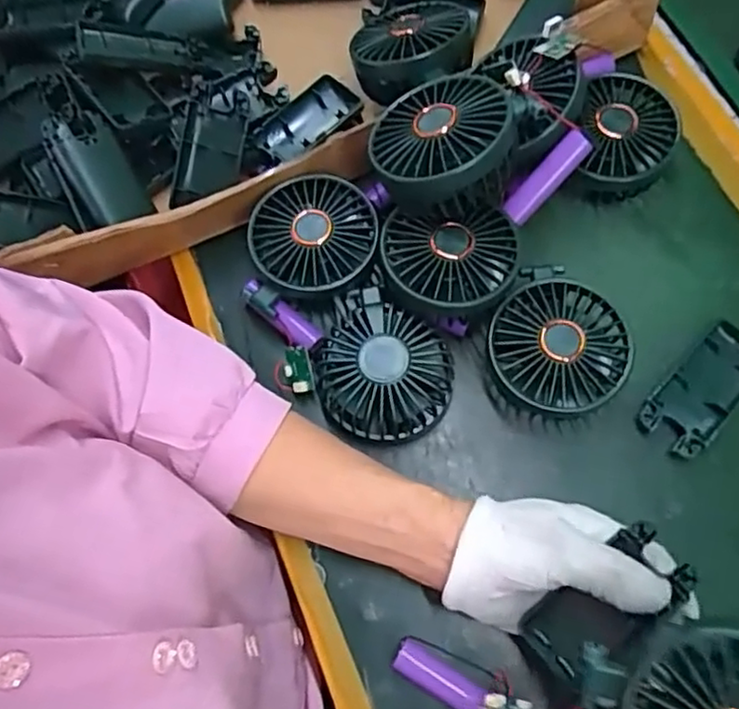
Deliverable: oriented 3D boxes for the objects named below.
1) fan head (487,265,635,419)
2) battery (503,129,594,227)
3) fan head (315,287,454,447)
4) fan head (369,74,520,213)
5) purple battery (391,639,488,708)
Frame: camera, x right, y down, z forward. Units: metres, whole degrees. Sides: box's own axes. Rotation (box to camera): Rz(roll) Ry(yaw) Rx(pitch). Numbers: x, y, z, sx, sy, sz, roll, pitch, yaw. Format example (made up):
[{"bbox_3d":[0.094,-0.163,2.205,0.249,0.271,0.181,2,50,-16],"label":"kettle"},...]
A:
[{"bbox_3d":[0.121,-0.004,0.428,0.086,0.045,0.096,28,72,11],"label":"fan head"},{"bbox_3d":[0.113,-0.115,0.426,0.019,0.015,0.065,47,111,17],"label":"battery"},{"bbox_3d":[0.010,0.007,0.428,0.087,0.047,0.095,1,69,2],"label":"fan head"},{"bbox_3d":[0.048,-0.127,0.408,0.089,0.052,0.089,1,61,20],"label":"fan head"},{"bbox_3d":[0.044,0.191,0.381,0.065,0.017,0.019,30,73,12],"label":"purple battery"}]

